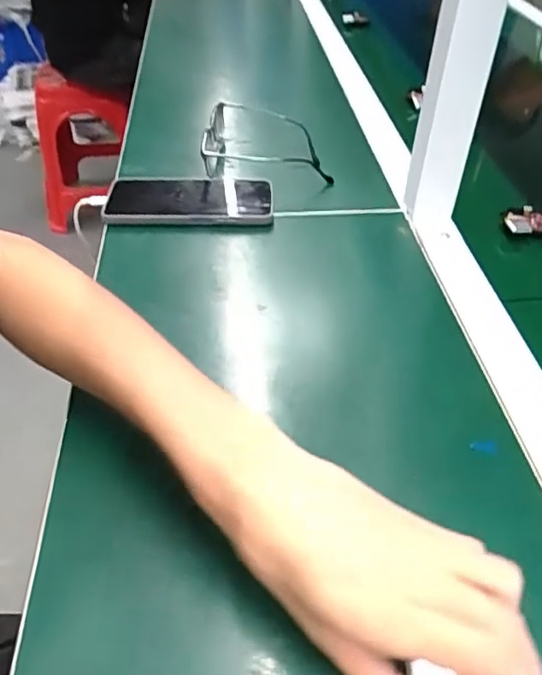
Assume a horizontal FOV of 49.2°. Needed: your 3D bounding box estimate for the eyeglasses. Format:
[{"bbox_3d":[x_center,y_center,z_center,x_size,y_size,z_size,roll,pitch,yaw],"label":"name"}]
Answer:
[{"bbox_3d":[-0.004,-0.229,0.684,0.145,0.034,0.148,3,42,1],"label":"eyeglasses"}]

